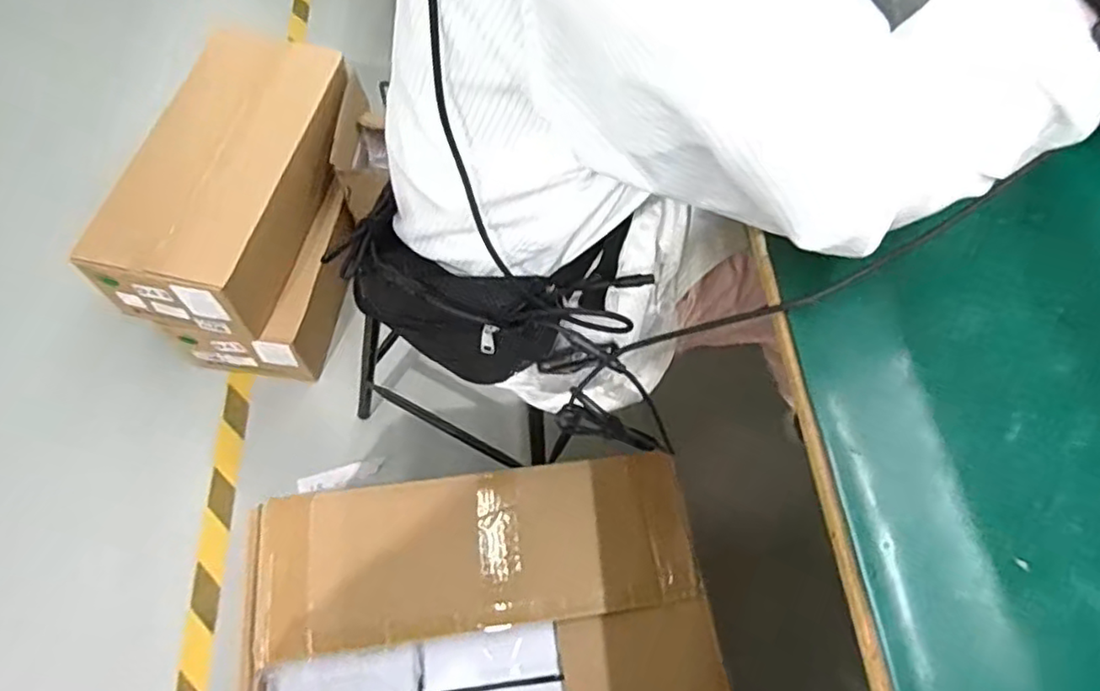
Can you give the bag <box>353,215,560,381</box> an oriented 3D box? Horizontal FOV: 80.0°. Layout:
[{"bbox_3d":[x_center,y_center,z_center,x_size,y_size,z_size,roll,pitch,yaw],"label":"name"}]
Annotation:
[{"bbox_3d":[-0.094,-0.034,0.617,0.199,0.108,0.076,26,64,8],"label":"bag"}]

